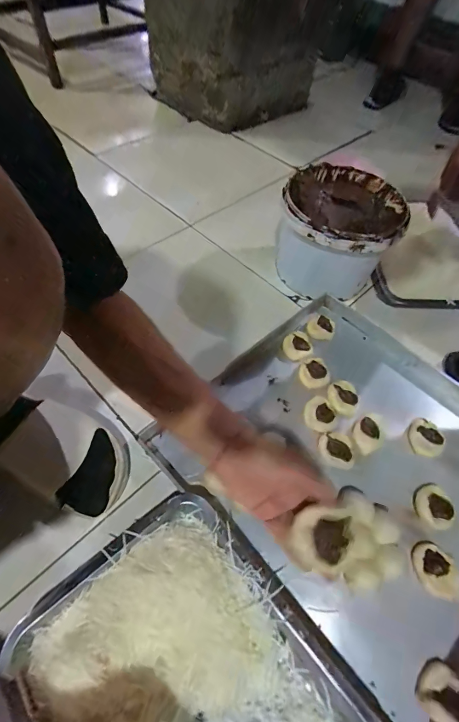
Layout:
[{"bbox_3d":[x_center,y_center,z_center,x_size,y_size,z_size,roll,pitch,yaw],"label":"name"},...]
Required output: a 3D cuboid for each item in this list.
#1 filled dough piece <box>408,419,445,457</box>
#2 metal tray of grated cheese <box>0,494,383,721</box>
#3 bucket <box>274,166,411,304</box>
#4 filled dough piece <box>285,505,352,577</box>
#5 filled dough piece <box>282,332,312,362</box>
[{"bbox_3d":[0.310,0.125,0.553,0.049,0.030,0.054,-15,59,-13],"label":"filled dough piece"},{"bbox_3d":[-0.034,0.337,0.346,0.249,0.045,0.341,-35,66,-23],"label":"metal tray of grated cheese"},{"bbox_3d":[0.207,-0.246,0.695,0.211,0.176,0.223,2,57,-3],"label":"bucket"},{"bbox_3d":[0.081,0.160,0.311,0.049,0.024,0.051,6,57,0],"label":"filled dough piece"},{"bbox_3d":[0.122,-0.028,0.627,0.049,0.011,0.060,-1,57,-5],"label":"filled dough piece"}]

